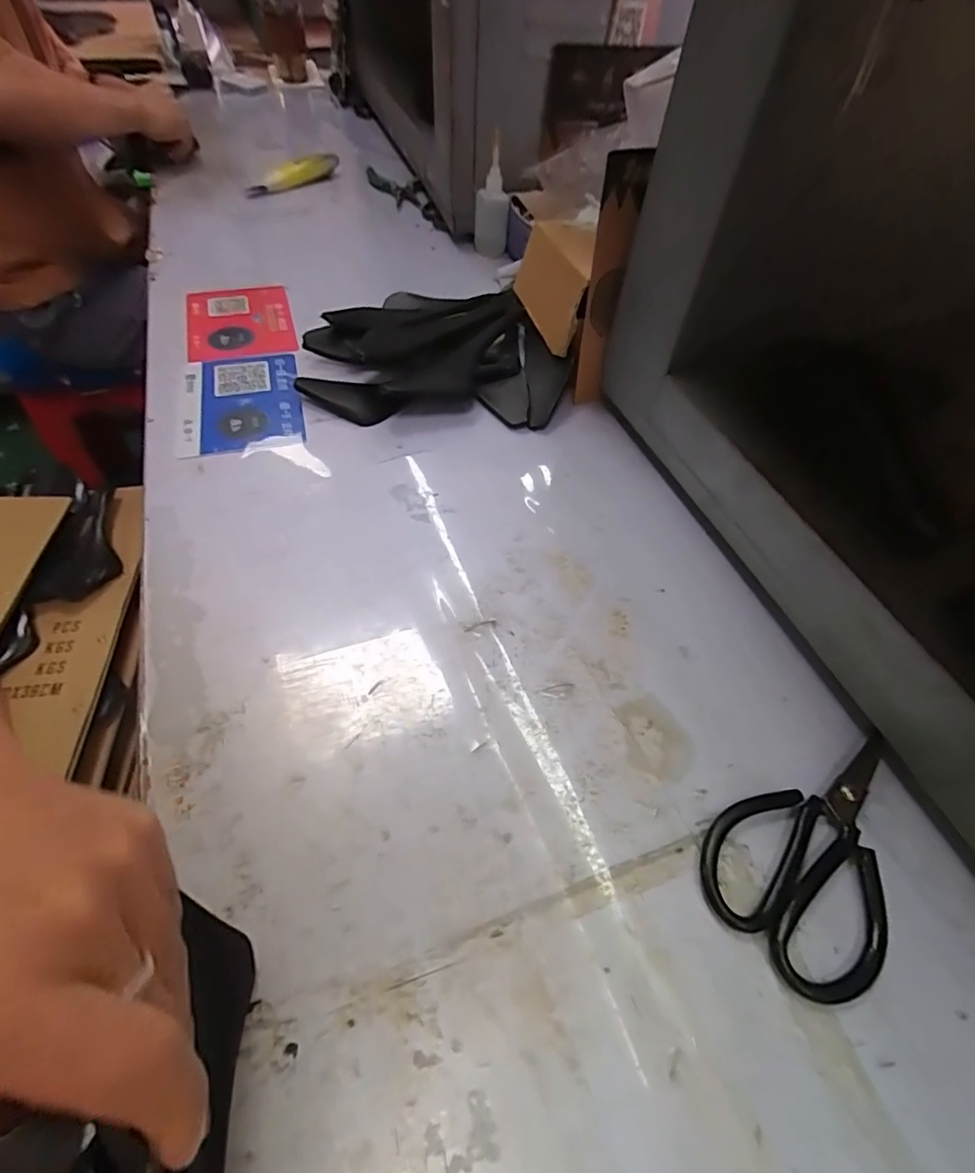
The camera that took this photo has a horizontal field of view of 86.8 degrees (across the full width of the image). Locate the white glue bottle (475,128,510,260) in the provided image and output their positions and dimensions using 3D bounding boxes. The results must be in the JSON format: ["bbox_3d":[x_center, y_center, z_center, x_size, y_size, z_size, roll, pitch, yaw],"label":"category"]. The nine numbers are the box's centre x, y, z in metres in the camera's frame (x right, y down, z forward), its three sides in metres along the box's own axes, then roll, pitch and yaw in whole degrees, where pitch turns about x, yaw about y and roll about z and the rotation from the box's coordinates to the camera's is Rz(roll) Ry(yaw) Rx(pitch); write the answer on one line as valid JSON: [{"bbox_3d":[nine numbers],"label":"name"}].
[{"bbox_3d":[0.007,-0.542,0.727,0.047,0.138,0.025,4,54,-1],"label":"white glue bottle"}]

